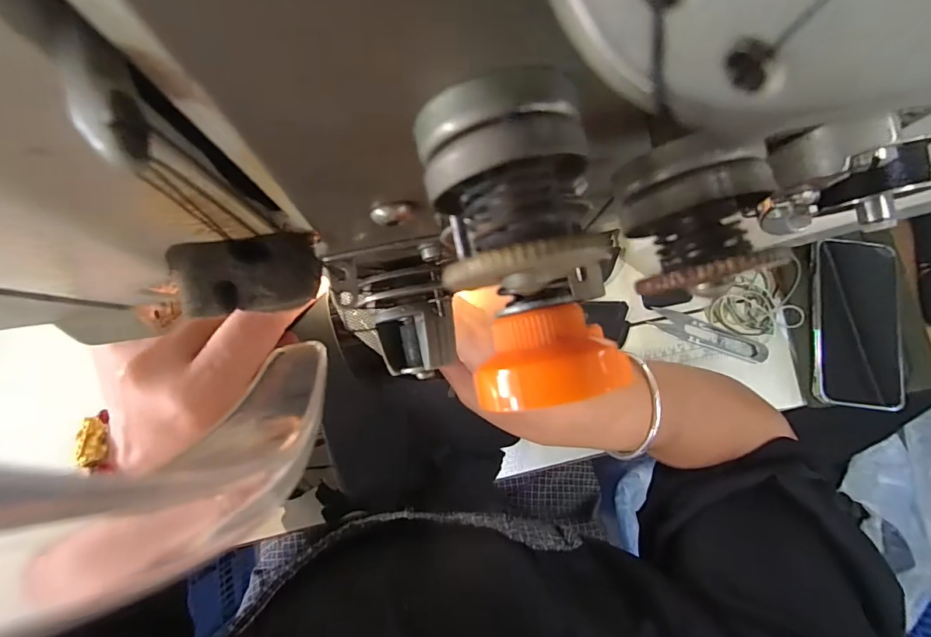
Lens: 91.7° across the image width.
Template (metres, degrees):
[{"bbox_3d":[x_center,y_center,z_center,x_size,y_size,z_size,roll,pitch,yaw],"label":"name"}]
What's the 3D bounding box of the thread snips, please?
[{"bbox_3d":[0.240,0.017,0.447,0.116,0.011,0.023,20,77,0],"label":"thread snips"}]

